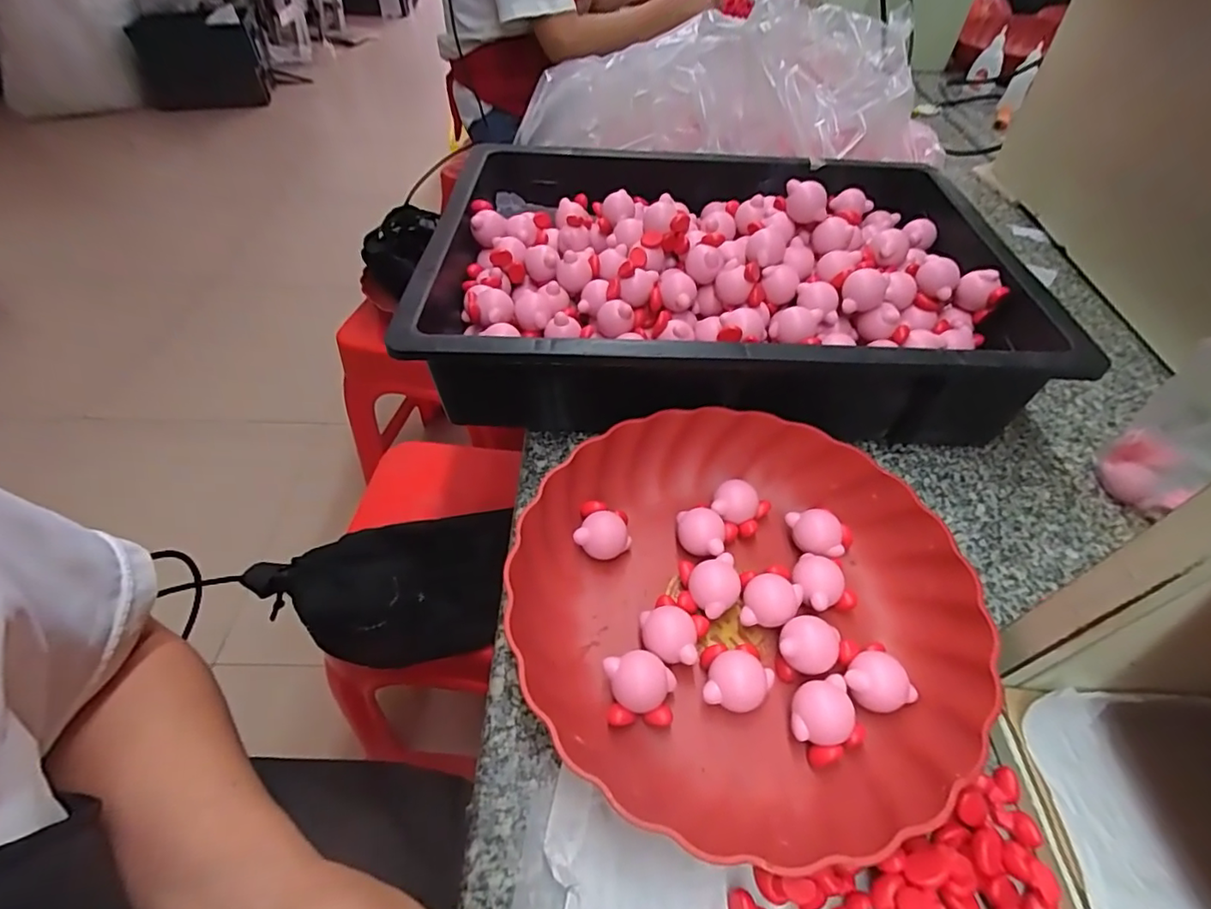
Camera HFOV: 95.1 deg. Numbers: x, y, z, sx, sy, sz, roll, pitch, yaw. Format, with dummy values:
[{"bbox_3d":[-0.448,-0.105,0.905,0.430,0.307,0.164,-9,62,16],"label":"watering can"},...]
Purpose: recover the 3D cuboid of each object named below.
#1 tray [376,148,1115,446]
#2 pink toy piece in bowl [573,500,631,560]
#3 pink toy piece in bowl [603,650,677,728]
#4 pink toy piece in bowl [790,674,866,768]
[{"bbox_3d":[0.089,-0.148,0.454,0.431,0.089,0.313,1,49,3],"label":"tray"},{"bbox_3d":[-0.001,0.050,0.344,0.031,0.030,0.030,-1,49,1],"label":"pink toy piece in bowl"},{"bbox_3d":[0.018,0.121,0.283,0.034,0.027,0.031,-2,49,1],"label":"pink toy piece in bowl"},{"bbox_3d":[0.109,0.133,0.277,0.035,0.022,0.033,-17,50,-12],"label":"pink toy piece in bowl"}]

